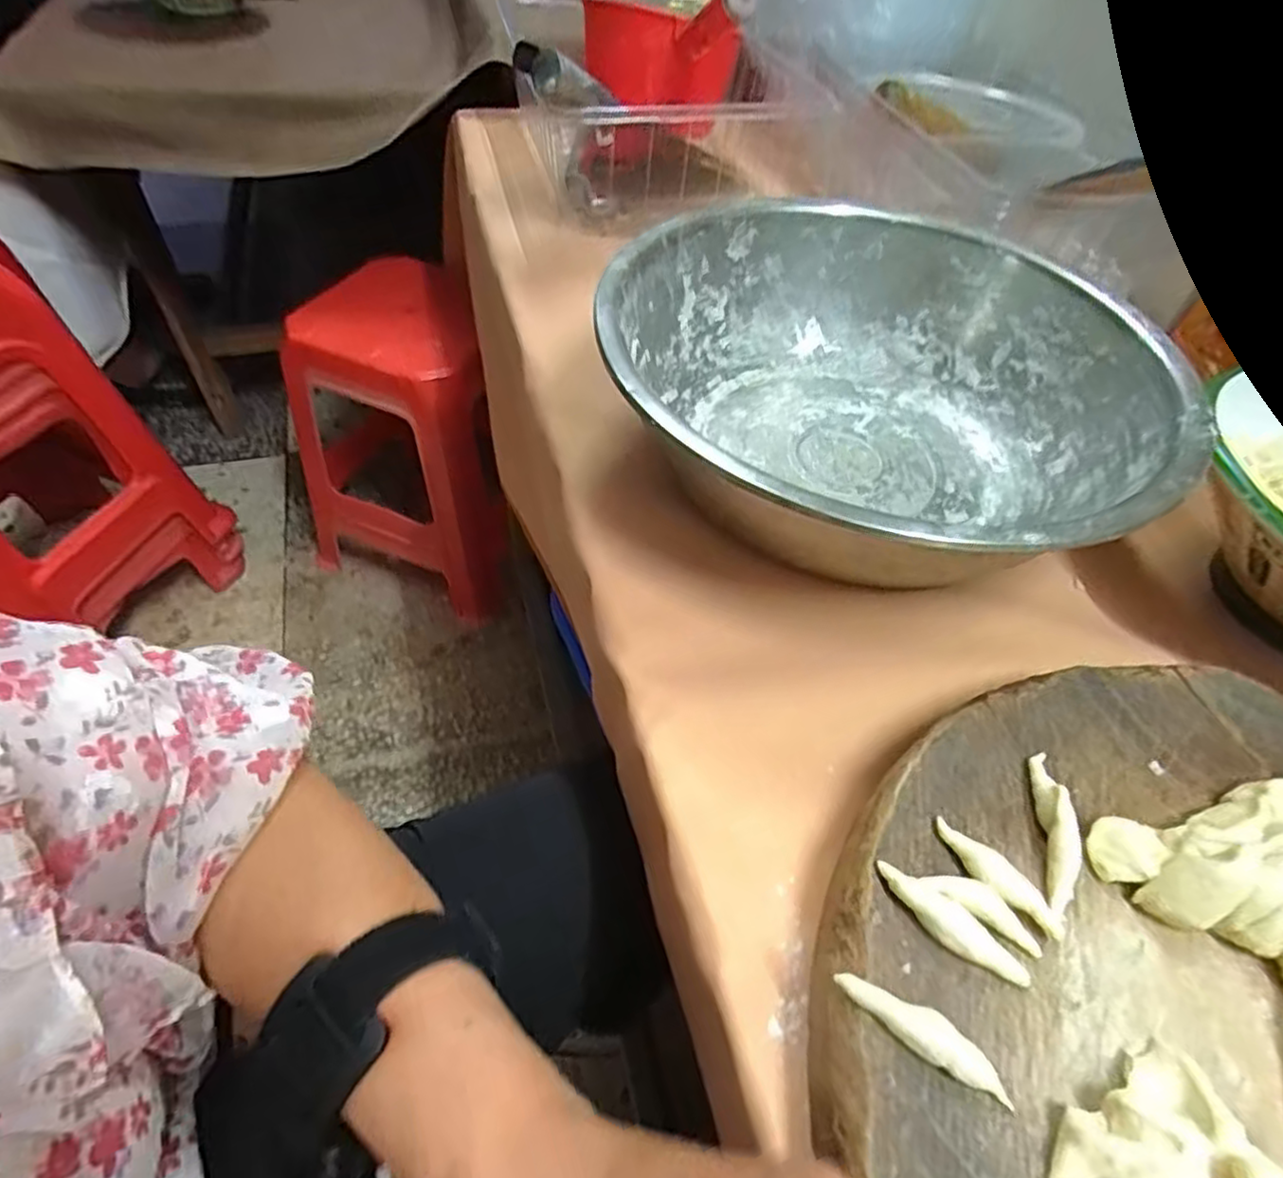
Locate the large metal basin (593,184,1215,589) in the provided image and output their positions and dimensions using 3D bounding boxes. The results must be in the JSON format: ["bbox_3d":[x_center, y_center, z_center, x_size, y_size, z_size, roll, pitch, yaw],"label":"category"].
[{"bbox_3d":[0.142,-0.122,0.431,0.329,0.099,0.327,3,52,-4],"label":"large metal basin"}]

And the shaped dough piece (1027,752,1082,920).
[{"bbox_3d":[0.168,0.096,0.271,0.012,0.013,0.068,15,52,6],"label":"shaped dough piece"}]

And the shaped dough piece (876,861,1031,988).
[{"bbox_3d":[0.115,0.124,0.249,0.059,0.005,0.015,33,56,19],"label":"shaped dough piece"}]

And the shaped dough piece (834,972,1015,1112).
[{"bbox_3d":[0.095,0.149,0.227,0.059,0.007,0.013,29,54,16],"label":"shaped dough piece"}]

